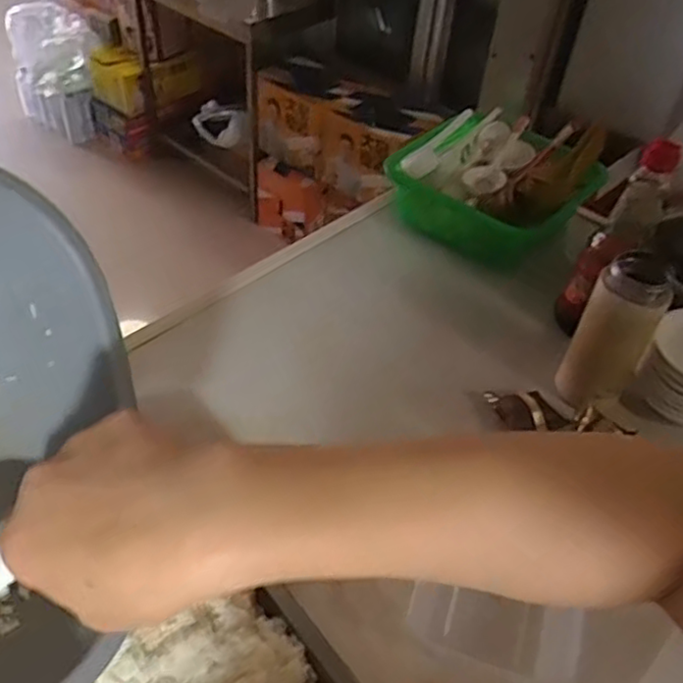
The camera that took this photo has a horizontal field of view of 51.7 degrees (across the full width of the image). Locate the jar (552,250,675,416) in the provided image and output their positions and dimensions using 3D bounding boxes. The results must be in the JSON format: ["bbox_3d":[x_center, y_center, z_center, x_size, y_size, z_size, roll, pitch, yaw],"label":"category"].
[{"bbox_3d":[0.245,-0.008,0.632,0.060,0.149,0.063,3,46,-3],"label":"jar"}]

